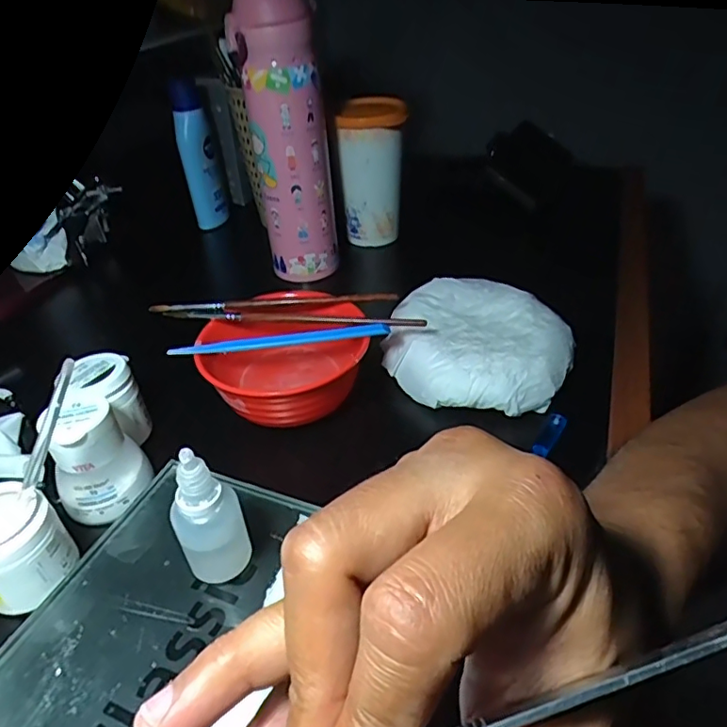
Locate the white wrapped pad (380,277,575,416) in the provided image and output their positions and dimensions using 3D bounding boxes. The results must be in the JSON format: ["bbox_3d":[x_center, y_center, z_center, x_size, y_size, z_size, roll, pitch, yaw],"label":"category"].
[{"bbox_3d":[0.079,-0.016,0.390,0.120,0.036,0.102,11,39,18],"label":"white wrapped pad"}]

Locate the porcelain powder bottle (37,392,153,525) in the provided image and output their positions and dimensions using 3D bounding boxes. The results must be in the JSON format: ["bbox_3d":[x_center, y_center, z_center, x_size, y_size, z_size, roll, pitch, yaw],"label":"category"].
[{"bbox_3d":[-0.149,0.050,0.312,0.041,0.055,0.044,7,38,13],"label":"porcelain powder bottle"}]

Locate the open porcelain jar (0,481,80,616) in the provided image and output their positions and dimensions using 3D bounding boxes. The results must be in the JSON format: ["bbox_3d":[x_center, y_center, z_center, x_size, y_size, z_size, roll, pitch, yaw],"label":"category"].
[{"bbox_3d":[-0.172,0.086,0.275,0.042,0.044,0.043,-2,37,1],"label":"open porcelain jar"}]

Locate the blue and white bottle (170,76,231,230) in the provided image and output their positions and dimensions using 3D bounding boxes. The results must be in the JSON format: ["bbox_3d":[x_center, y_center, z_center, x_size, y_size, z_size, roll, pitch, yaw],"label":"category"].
[{"bbox_3d":[-0.175,-0.222,0.599,0.037,0.144,0.036,-8,37,-8],"label":"blue and white bottle"}]

